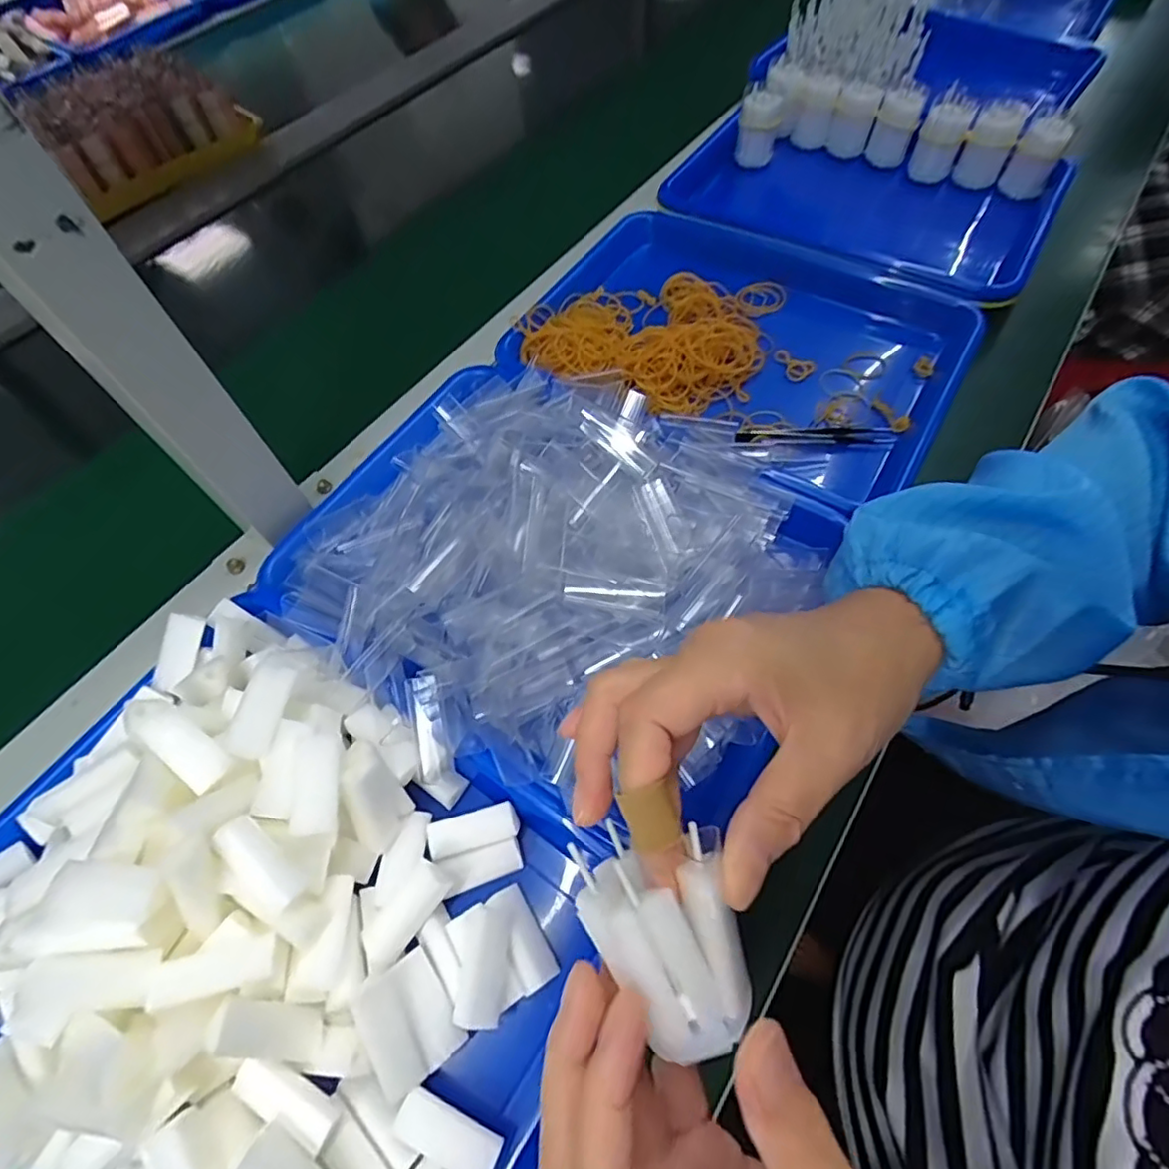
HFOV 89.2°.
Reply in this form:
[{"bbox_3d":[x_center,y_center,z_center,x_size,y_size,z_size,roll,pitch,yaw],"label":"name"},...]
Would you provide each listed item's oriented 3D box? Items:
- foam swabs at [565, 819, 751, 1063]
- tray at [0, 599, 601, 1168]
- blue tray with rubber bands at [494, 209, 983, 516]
[{"bbox_3d":[0.024,0.116,0.202,0.047,0.030,0.066,-10,87,-12],"label":"foam swabs"},{"bbox_3d":[-0.147,0.162,0.275,0.313,0.078,0.240,28,66,18],"label":"tray"},{"bbox_3d":[0.116,-0.196,0.507,0.357,0.063,0.251,26,65,17],"label":"blue tray with rubber bands"}]

